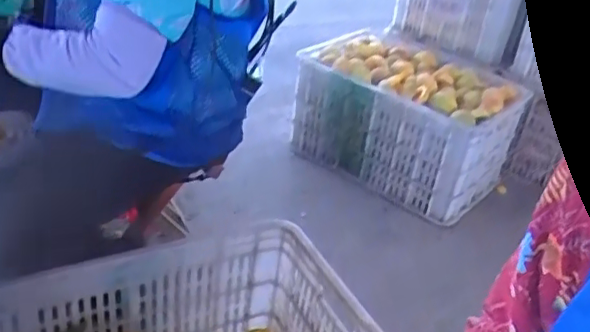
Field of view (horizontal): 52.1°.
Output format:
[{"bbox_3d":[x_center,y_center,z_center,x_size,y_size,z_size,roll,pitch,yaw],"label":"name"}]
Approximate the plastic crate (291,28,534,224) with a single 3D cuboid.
[{"bbox_3d":[0.283,-0.105,1.571,0.483,0.325,0.331,30,37,32],"label":"plastic crate"}]

